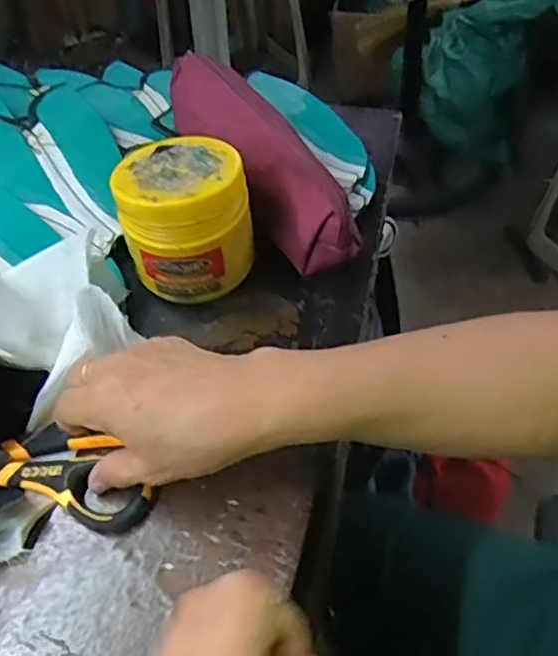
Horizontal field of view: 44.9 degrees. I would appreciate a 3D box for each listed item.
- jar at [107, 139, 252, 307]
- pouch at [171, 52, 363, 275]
[{"bbox_3d":[-0.067,-0.084,0.501,0.088,0.089,0.089,-3,51,3],"label":"jar"},{"bbox_3d":[-0.015,-0.144,0.542,0.064,0.065,0.225,-31,71,-18],"label":"pouch"}]

